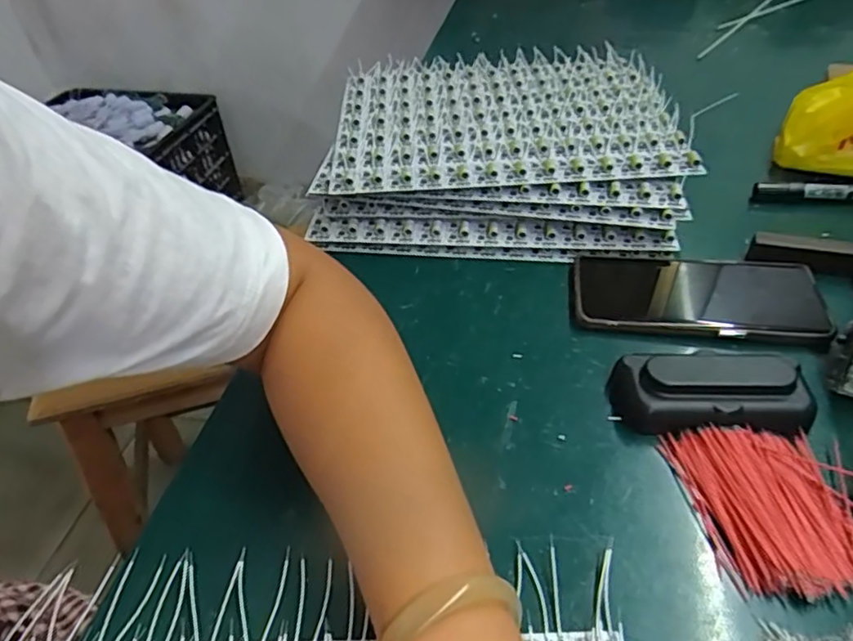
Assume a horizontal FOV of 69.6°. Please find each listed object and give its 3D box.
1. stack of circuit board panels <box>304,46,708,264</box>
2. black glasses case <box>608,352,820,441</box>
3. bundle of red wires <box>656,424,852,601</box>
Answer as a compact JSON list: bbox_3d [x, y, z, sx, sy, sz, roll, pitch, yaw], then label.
[{"bbox_3d":[0.067,-0.167,0.579,0.307,0.060,0.292,2,43,6],"label":"stack of circuit board panels"},{"bbox_3d":[0.164,0.041,0.354,0.105,0.031,0.041,2,43,7],"label":"black glasses case"},{"bbox_3d":[0.181,0.091,0.313,0.083,0.015,0.093,-7,43,-3],"label":"bundle of red wires"}]

